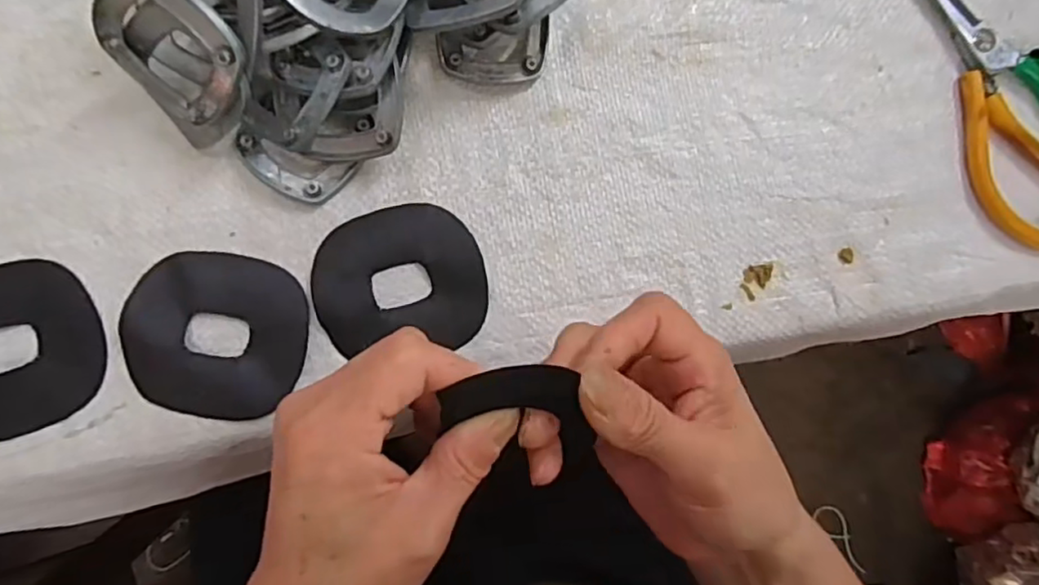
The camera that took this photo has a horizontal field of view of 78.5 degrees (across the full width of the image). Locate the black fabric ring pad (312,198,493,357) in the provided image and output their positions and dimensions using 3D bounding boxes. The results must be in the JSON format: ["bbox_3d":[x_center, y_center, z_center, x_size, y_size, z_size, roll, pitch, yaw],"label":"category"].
[{"bbox_3d":[-0.059,-0.006,0.312,0.080,0.006,0.071,-16,88,-7],"label":"black fabric ring pad"}]

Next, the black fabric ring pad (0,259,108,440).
[{"bbox_3d":[-0.234,0.026,0.290,0.080,0.004,0.076,-22,89,-7],"label":"black fabric ring pad"}]

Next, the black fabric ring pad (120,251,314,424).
[{"bbox_3d":[-0.142,0.020,0.300,0.080,0.005,0.075,9,85,-6],"label":"black fabric ring pad"}]

